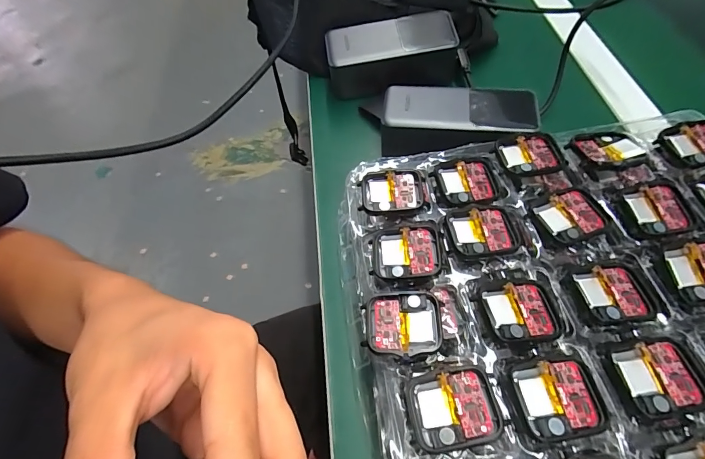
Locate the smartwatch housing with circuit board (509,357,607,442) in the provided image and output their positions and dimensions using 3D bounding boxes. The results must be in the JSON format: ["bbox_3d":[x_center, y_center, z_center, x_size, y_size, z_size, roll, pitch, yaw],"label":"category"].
[{"bbox_3d":[0.103,0.084,0.195,0.041,0.004,0.036,-9,56,-1],"label":"smartwatch housing with circuit board"}]

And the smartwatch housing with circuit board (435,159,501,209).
[{"bbox_3d":[0.083,-0.033,0.280,0.042,0.011,0.042,-6,56,1],"label":"smartwatch housing with circuit board"}]

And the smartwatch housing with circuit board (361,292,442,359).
[{"bbox_3d":[0.029,0.055,0.227,0.043,0.006,0.037,-2,56,4],"label":"smartwatch housing with circuit board"}]

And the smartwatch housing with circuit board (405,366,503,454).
[{"bbox_3d":[0.051,0.091,0.199,0.043,0.011,0.036,-8,56,0],"label":"smartwatch housing with circuit board"}]

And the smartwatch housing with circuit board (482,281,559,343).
[{"bbox_3d":[0.097,0.047,0.224,0.039,0.006,0.035,-7,56,0],"label":"smartwatch housing with circuit board"}]

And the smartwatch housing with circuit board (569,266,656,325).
[{"bbox_3d":[0.153,0.038,0.227,0.040,0.006,0.035,-8,56,0],"label":"smartwatch housing with circuit board"}]

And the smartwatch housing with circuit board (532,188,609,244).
[{"bbox_3d":[0.141,-0.009,0.252,0.041,0.006,0.034,-20,57,-8],"label":"smartwatch housing with circuit board"}]

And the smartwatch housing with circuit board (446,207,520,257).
[{"bbox_3d":[0.085,0.001,0.253,0.042,0.005,0.037,-6,56,1],"label":"smartwatch housing with circuit board"}]

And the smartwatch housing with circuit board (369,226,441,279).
[{"bbox_3d":[0.034,0.016,0.254,0.043,0.012,0.035,1,57,5],"label":"smartwatch housing with circuit board"}]

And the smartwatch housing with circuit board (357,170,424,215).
[{"bbox_3d":[0.029,-0.026,0.281,0.046,0.008,0.036,-5,56,1],"label":"smartwatch housing with circuit board"}]

